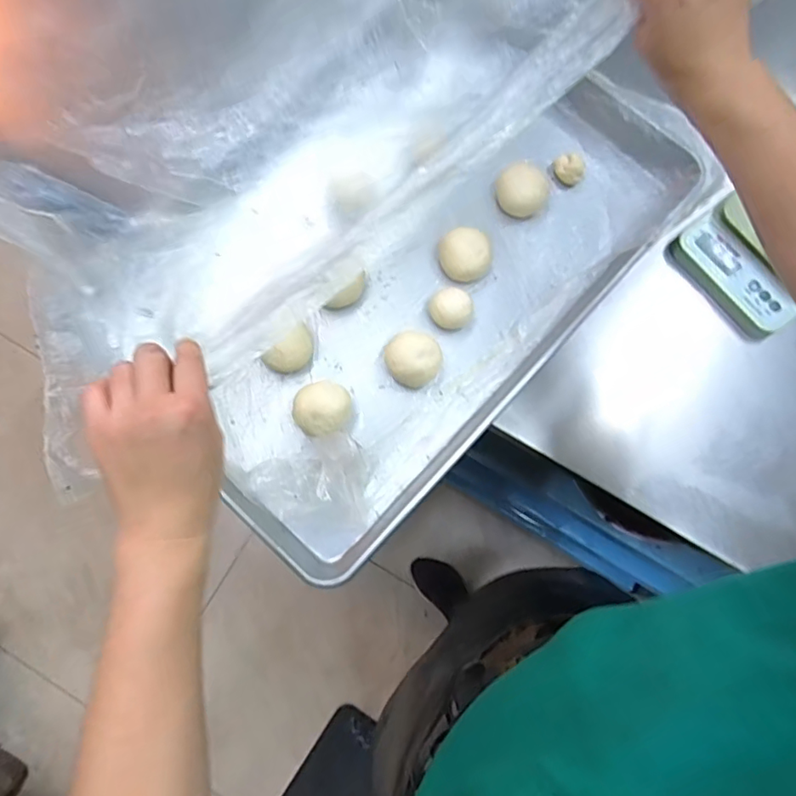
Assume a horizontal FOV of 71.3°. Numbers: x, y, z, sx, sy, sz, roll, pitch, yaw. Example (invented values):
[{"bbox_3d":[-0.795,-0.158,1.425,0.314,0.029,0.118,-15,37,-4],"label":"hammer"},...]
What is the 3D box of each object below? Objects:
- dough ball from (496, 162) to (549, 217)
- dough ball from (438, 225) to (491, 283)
[{"bbox_3d":[0.141,-0.236,0.627,0.056,0.034,0.046,20,77,3],"label":"dough ball"},{"bbox_3d":[0.073,-0.156,0.604,0.050,0.029,0.052,0,77,-2],"label":"dough ball"}]

